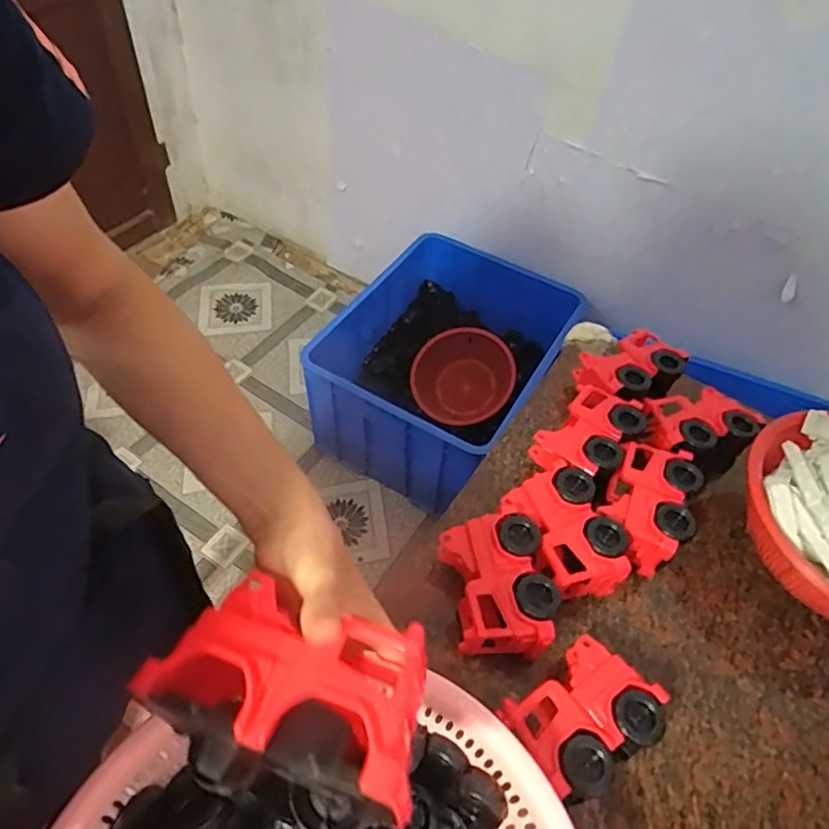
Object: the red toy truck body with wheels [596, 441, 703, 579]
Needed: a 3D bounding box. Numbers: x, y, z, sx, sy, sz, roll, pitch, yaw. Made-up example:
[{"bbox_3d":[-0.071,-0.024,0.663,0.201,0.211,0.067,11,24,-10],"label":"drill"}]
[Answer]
[{"bbox_3d":[0.288,0.112,0.729,0.102,0.077,0.149,24,53,13],"label":"red toy truck body with wheels"}]

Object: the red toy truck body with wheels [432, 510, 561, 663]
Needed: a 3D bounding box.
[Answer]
[{"bbox_3d":[0.090,0.188,0.640,0.103,0.074,0.151,-5,52,-10],"label":"red toy truck body with wheels"}]

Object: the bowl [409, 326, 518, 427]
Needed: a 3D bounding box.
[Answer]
[{"bbox_3d":[0.131,-0.105,1.593,0.266,0.115,0.272,27,96,17],"label":"bowl"}]

